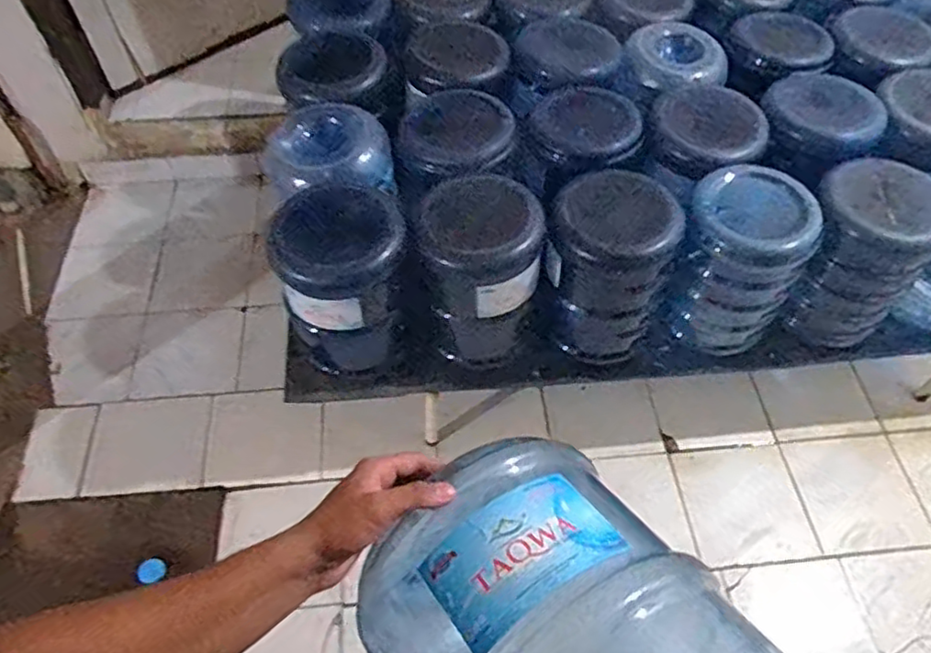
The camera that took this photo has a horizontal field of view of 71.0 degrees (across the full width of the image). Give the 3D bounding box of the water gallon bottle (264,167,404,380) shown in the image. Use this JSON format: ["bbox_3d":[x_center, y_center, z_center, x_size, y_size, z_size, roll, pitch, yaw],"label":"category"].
[{"bbox_3d":[-0.252,-0.086,1.354,0.229,0.328,0.232,-19,58,-14],"label":"water gallon bottle"}]

